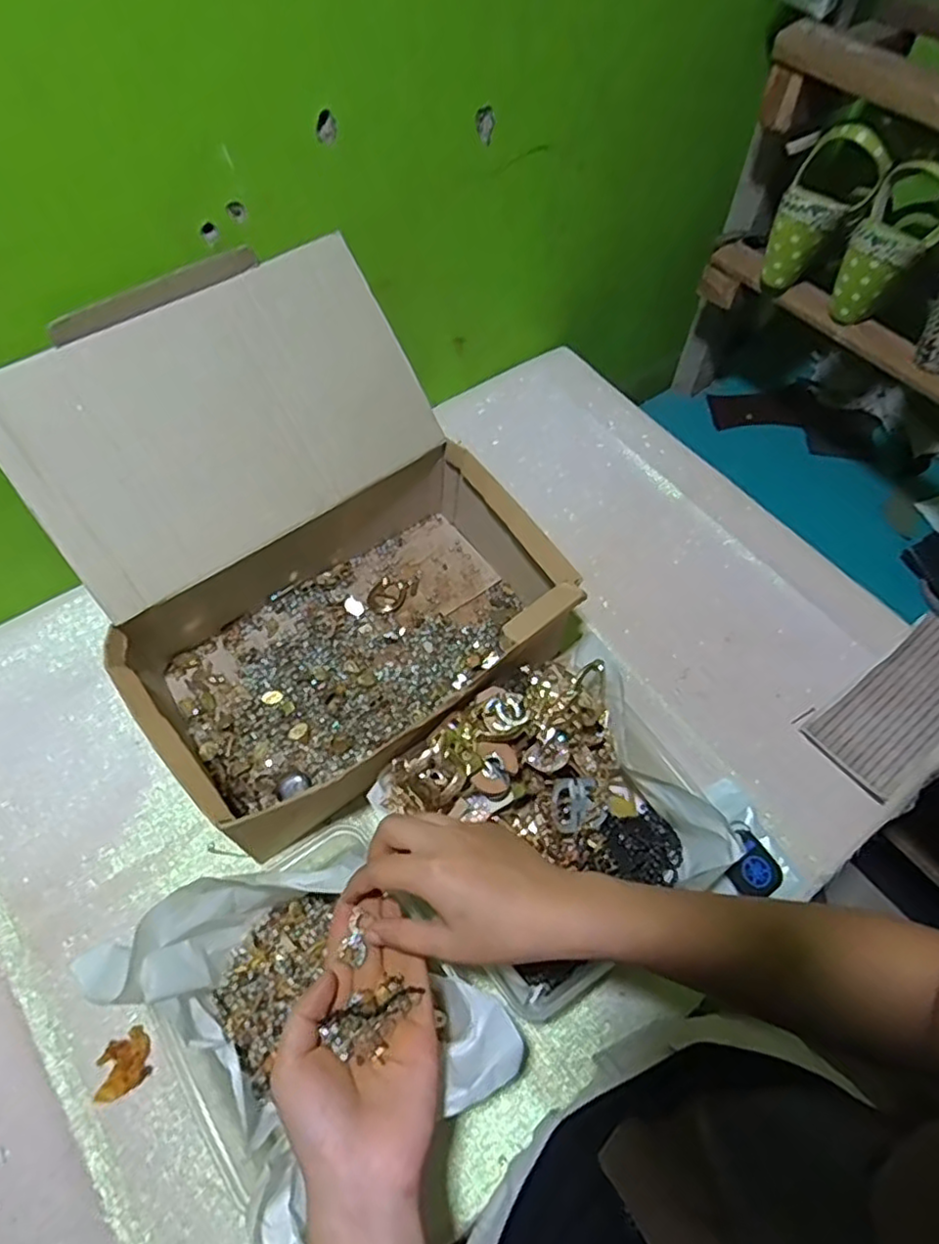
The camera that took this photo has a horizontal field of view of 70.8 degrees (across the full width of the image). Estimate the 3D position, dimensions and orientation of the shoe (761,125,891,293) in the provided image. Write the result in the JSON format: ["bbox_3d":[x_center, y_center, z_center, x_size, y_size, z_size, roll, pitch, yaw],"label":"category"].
[{"bbox_3d":[0.344,-0.418,0.671,0.074,0.143,0.077,-21,61,-41],"label":"shoe"}]

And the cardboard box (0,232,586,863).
[{"bbox_3d":[-0.131,-0.065,0.533,0.328,0.226,0.353,-34,67,-19],"label":"cardboard box"}]

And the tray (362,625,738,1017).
[{"bbox_3d":[0.060,0.146,0.493,0.200,0.089,0.198,-30,66,-17],"label":"tray"}]

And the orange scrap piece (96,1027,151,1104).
[{"bbox_3d":[-0.236,0.301,0.449,0.038,0.004,0.033,-28,66,-16],"label":"orange scrap piece"}]

